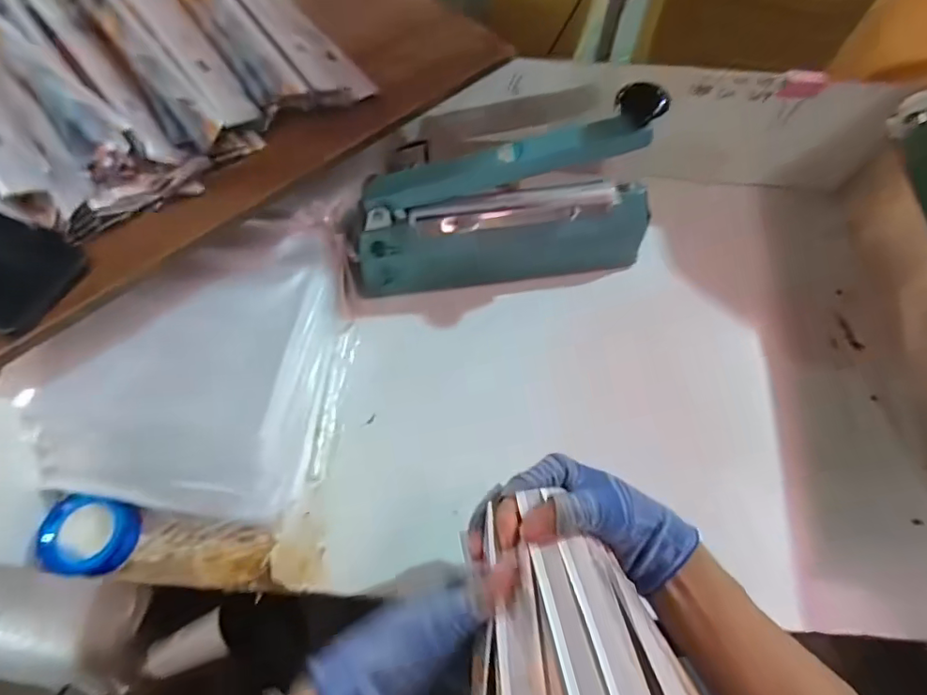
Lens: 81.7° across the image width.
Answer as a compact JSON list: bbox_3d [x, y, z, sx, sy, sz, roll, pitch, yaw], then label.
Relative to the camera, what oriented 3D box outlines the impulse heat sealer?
[{"bbox_3d":[0.041,-0.135,0.527,0.307,0.154,0.096,-8,63,-5],"label":"impulse heat sealer"}]

